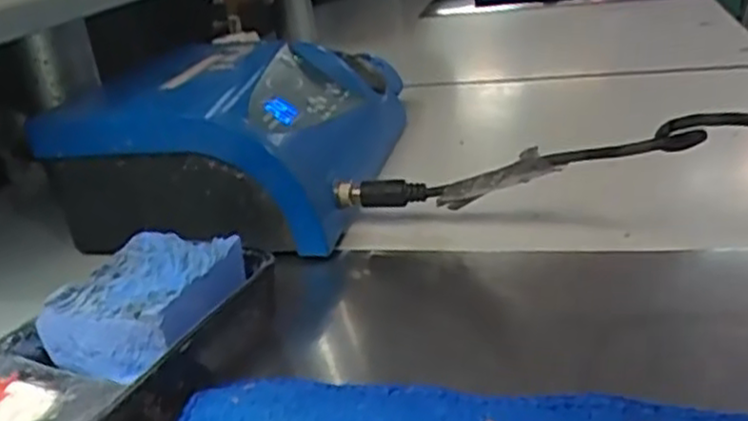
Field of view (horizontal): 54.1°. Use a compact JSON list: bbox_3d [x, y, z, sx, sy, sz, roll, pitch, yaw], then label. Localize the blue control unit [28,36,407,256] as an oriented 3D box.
[{"bbox_3d":[-0.083,-0.064,0.485,0.174,0.078,0.256,-3,24,11],"label":"blue control unit"}]

